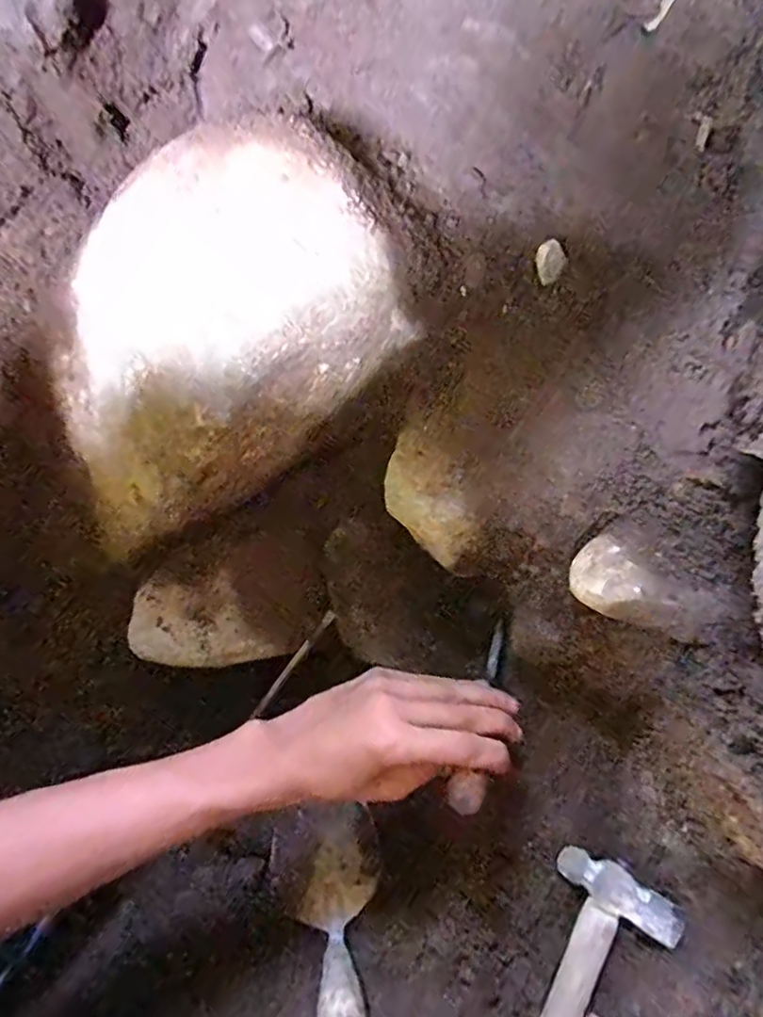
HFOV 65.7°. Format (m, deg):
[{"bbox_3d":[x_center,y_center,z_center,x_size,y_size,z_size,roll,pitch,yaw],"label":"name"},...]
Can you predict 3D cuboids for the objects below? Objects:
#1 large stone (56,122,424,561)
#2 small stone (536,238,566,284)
[{"bbox_3d":[-0.133,-0.132,0.438,0.263,0.193,0.181,-26,67,-13],"label":"large stone"},{"bbox_3d":[0.124,-0.181,0.437,0.021,0.033,0.013,19,65,8],"label":"small stone"}]

